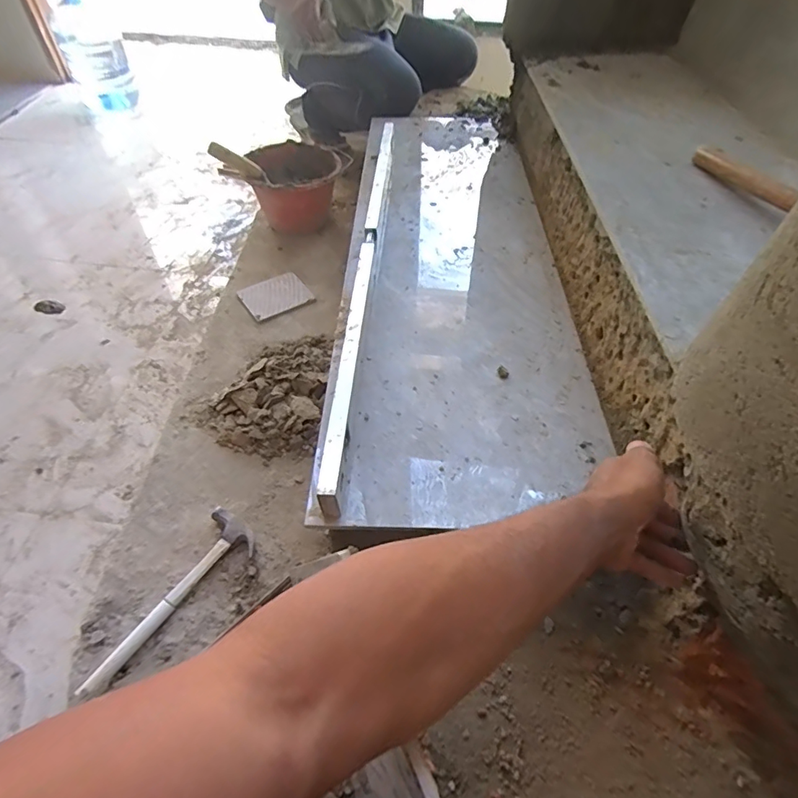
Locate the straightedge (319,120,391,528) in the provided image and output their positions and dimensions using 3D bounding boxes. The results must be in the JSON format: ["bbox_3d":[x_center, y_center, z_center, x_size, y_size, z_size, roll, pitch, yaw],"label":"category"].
[{"bbox_3d":[-0.051,-0.228,0.790,0.029,0.055,0.889,3,50,2],"label":"straightedge"}]

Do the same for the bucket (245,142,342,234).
[{"bbox_3d":[-0.265,-0.550,1.242,0.221,0.142,0.219,1,50,-1],"label":"bucket"}]

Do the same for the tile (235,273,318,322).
[{"bbox_3d":[-0.285,-0.240,1.103,0.147,0.015,0.115,-28,65,-23],"label":"tile"}]

